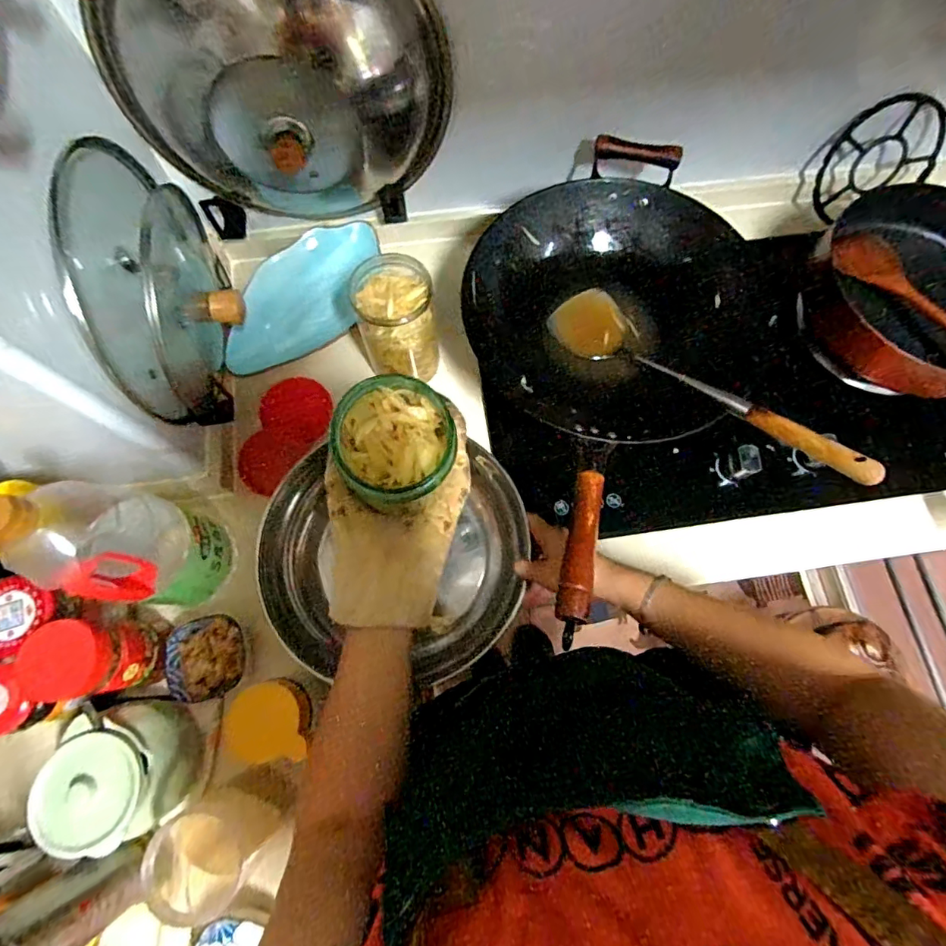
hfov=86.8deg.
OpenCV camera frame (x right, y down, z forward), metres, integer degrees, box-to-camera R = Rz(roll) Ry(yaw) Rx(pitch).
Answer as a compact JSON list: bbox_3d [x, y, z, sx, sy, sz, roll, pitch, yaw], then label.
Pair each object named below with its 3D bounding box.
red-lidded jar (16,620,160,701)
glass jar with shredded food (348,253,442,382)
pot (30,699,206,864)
[{"bbox_3d":[-0.397,0.196,0.529,0.081,0.106,0.074,-8,73,-3],"label":"red-lidded jar"},{"bbox_3d":[-0.096,-0.194,0.651,0.095,0.140,0.099,0,73,0],"label":"glass jar with shredded food"},{"bbox_3d":[-0.356,0.304,0.507,0.111,0.090,0.121,0,73,0],"label":"pot"}]

